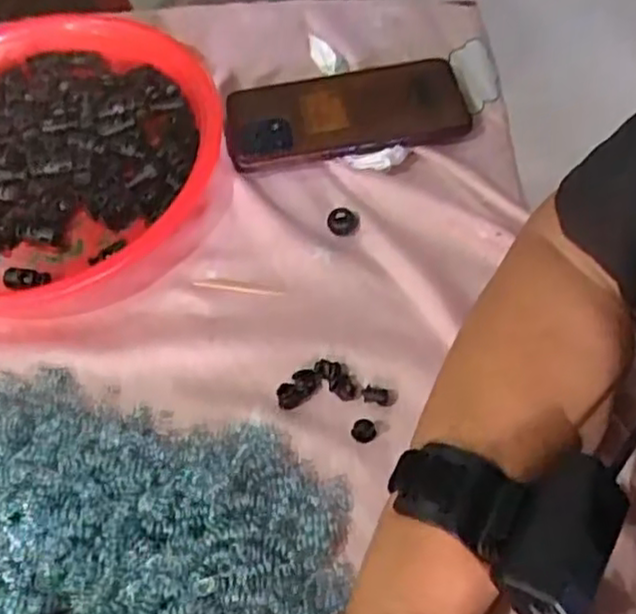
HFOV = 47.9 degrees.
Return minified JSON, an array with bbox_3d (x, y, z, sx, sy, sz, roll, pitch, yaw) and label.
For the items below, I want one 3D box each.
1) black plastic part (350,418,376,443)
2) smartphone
[{"bbox_3d":[0.025,0.067,0.385,0.013,0.012,0.009,-2,58,3],"label":"black plastic part"},{"bbox_3d":[0.021,-0.137,0.506,0.167,0.014,0.083,-8,58,0],"label":"smartphone"}]

